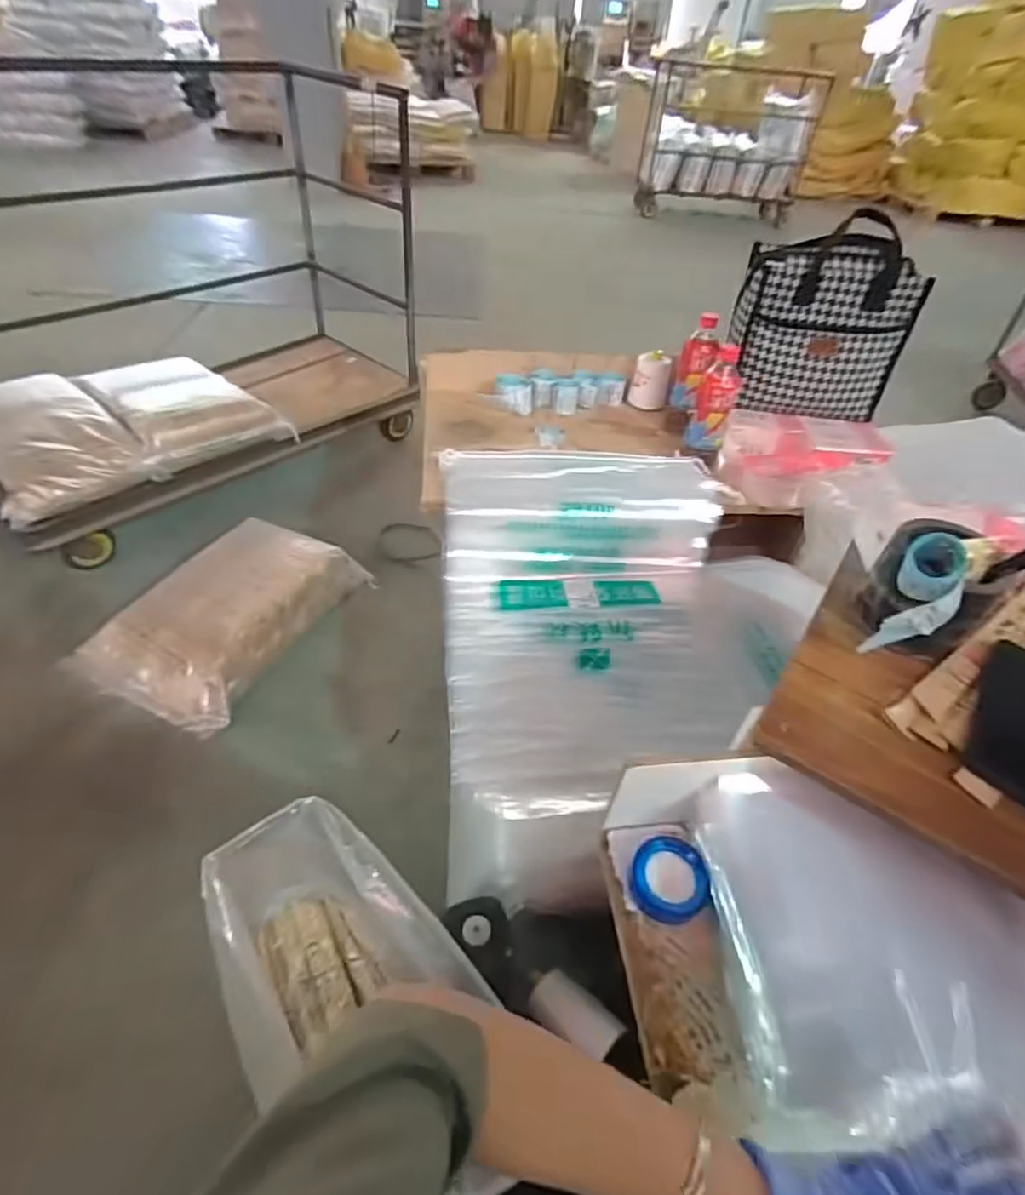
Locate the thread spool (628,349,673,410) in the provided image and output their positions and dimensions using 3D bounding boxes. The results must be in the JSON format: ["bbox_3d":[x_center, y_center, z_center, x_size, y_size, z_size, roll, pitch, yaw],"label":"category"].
[{"bbox_3d":[0.288,-0.449,1.267,0.076,0.107,0.073,13,44,8],"label":"thread spool"}]

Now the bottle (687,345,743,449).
[{"bbox_3d":[0.343,-0.333,1.026,0.065,0.145,0.079,15,44,10],"label":"bottle"}]

